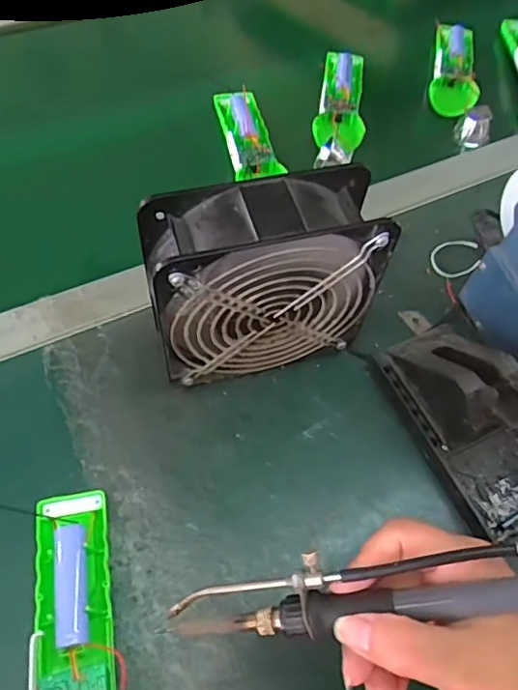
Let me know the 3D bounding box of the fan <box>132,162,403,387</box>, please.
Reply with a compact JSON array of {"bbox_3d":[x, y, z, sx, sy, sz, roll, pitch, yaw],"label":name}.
[{"bbox_3d":[0.002,-0.039,0.371,0.146,0.151,0.058,-15,62,-11],"label":"fan"}]

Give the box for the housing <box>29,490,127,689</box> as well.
[{"bbox_3d":[-0.103,0.167,0.312,0.047,0.033,0.160,-8,60,-7],"label":"housing"}]

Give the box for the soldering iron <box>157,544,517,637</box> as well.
[{"bbox_3d":[0.053,0.110,0.243,0.200,0.022,0.031,-13,60,11],"label":"soldering iron"}]

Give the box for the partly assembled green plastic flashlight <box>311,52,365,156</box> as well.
[{"bbox_3d":[0.088,-0.269,0.584,0.051,0.021,0.166,7,58,0],"label":"partly assembled green plastic flashlight"}]

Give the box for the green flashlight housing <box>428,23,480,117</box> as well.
[{"bbox_3d":[0.228,-0.323,0.629,0.048,0.023,0.165,13,60,5],"label":"green flashlight housing"}]

